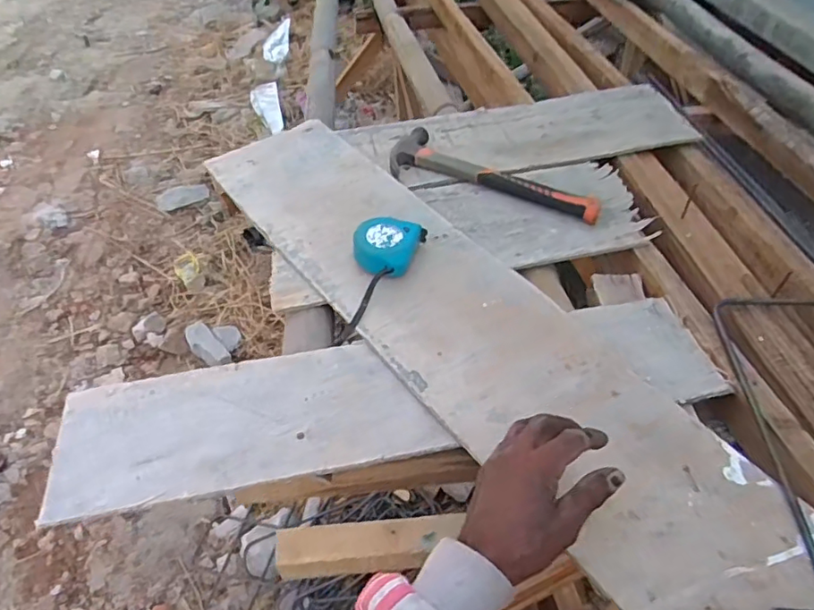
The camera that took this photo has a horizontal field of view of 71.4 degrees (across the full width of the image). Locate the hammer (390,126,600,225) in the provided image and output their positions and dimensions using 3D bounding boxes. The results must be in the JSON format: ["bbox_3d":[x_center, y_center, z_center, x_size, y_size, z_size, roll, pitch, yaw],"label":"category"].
[{"bbox_3d":[0.127,-0.193,0.835,0.339,0.037,0.120,23,50,20],"label":"hammer"}]

